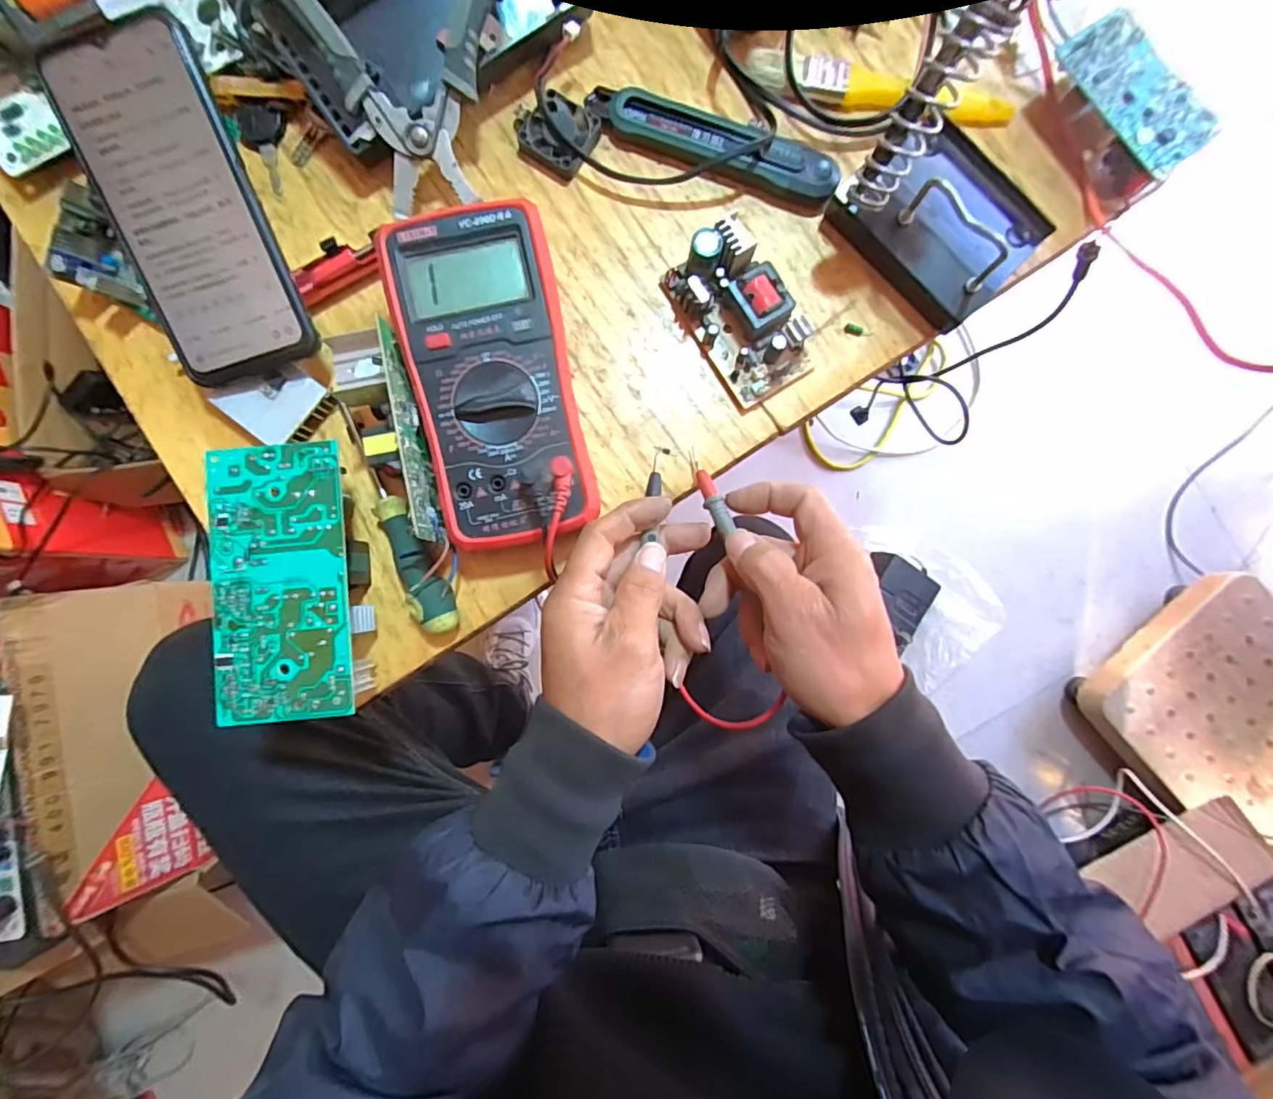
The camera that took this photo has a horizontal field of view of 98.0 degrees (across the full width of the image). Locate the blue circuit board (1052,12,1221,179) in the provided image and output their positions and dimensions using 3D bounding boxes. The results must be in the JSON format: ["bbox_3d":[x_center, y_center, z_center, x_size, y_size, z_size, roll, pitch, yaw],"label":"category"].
[{"bbox_3d":[0.300,-0.274,0.330,0.047,0.009,0.098,-36,88,-3],"label":"blue circuit board"}]

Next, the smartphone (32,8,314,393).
[{"bbox_3d":[-0.239,-0.179,0.293,0.077,0.012,0.164,-16,107,-2],"label":"smartphone"}]

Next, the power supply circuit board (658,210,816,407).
[{"bbox_3d":[0.065,-0.141,0.331,0.057,0.035,0.094,-30,88,-3],"label":"power supply circuit board"}]

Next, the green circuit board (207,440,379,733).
[{"bbox_3d":[-0.192,0.018,0.315,0.071,0.041,0.145,-5,87,-2],"label":"green circuit board"}]

